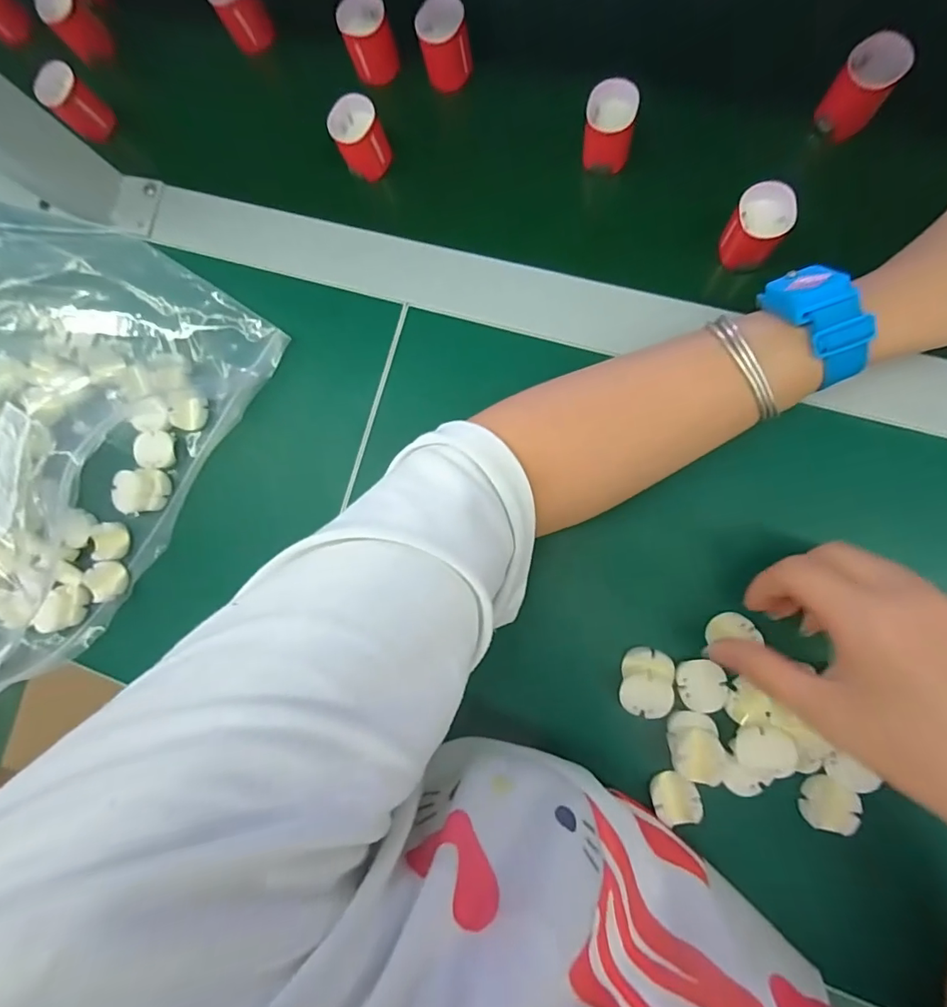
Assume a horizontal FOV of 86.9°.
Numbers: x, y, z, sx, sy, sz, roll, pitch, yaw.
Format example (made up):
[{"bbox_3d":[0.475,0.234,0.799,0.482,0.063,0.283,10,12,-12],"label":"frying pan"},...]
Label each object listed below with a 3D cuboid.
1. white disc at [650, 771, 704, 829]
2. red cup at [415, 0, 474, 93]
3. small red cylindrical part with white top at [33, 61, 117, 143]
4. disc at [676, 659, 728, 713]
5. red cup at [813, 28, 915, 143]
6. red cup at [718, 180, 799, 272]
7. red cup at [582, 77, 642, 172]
[{"bbox_3d":[0.112,0.162,0.279,0.024,0.012,0.028,-19,84,7],"label":"white disc"},{"bbox_3d":[-0.018,-0.290,0.316,0.030,0.034,0.028,-1,87,9],"label":"red cup"},{"bbox_3d":[-0.287,-0.288,0.359,0.028,0.034,0.031,-39,82,5],"label":"small red cylindrical part with white top"},{"bbox_3d":[0.125,0.100,0.272,0.025,0.004,0.027,-1,87,9],"label":"disc"},{"bbox_3d":[0.213,-0.227,0.274,0.027,0.033,0.031,33,92,9],"label":"red cup"},{"bbox_3d":[0.158,-0.154,0.279,0.030,0.034,0.028,-1,87,9],"label":"red cup"},{"bbox_3d":[0.081,-0.223,0.296,0.028,0.033,0.028,-1,87,9],"label":"red cup"}]

